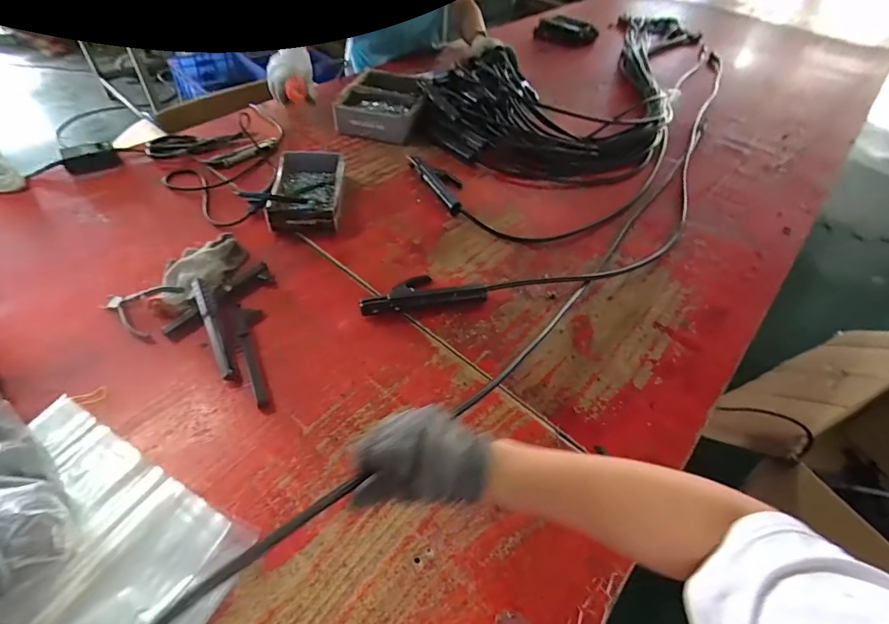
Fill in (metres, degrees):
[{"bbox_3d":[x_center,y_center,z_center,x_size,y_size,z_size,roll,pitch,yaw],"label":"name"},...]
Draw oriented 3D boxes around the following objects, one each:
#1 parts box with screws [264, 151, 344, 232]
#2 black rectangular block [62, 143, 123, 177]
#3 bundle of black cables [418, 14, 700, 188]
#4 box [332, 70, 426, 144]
[{"bbox_3d":[-0.259,-0.237,0.854,0.128,0.051,0.224,-1,49,-4],"label":"parts box with screws"},{"bbox_3d":[-0.726,-0.317,0.910,0.090,0.034,0.053,-18,52,-18],"label":"black rectangular block"},{"bbox_3d":[0.431,-0.744,1.314,0.564,0.087,1.297,25,52,17],"label":"bundle of black cables"},{"bbox_3d":[-0.149,-0.513,1.096,0.199,0.063,0.239,9,49,5],"label":"box"}]

